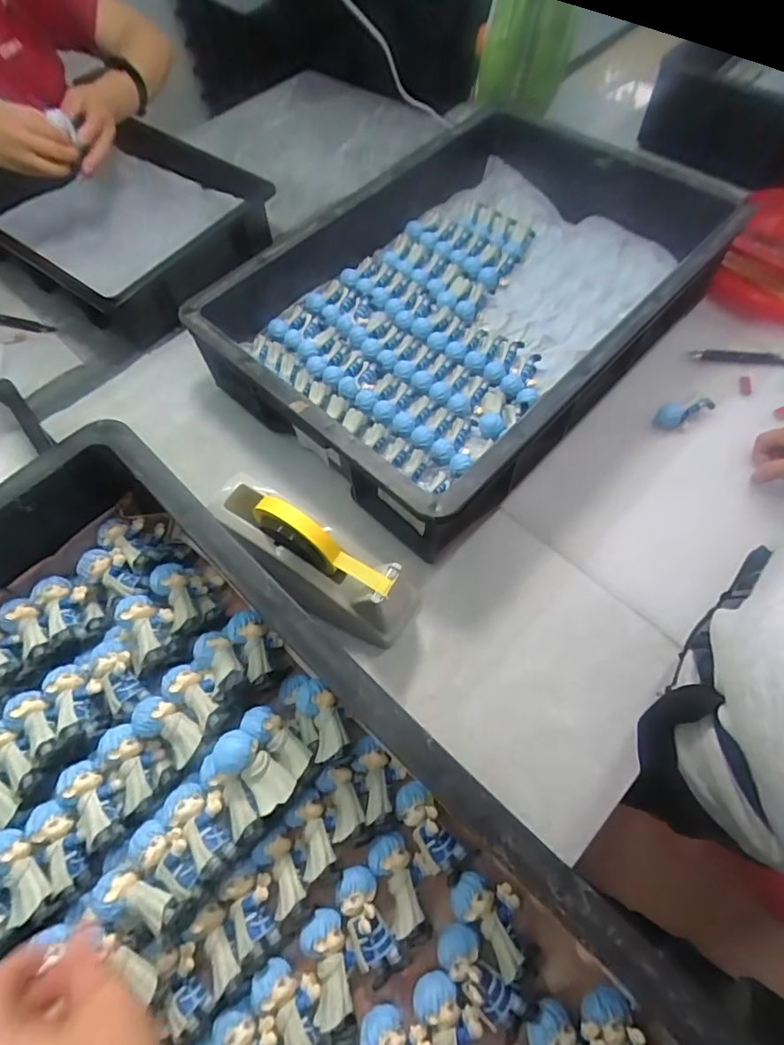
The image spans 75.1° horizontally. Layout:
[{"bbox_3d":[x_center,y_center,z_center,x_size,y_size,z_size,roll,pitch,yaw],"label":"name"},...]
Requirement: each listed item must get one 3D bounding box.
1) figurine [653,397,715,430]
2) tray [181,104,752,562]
[{"bbox_3d":[0.354,-0.134,0.612,0.070,0.020,0.030,-15,63,5],"label":"figurine"},{"bbox_3d":[0.093,-0.291,0.656,0.425,0.147,0.599,40,68,17],"label":"tray"}]

